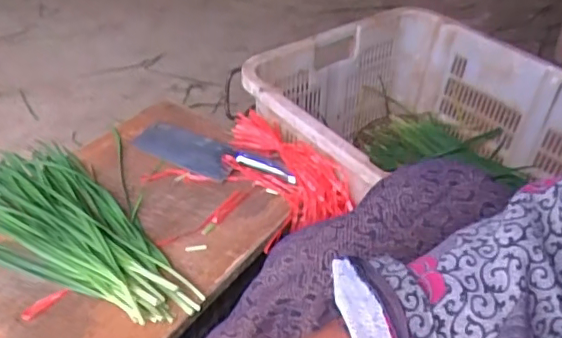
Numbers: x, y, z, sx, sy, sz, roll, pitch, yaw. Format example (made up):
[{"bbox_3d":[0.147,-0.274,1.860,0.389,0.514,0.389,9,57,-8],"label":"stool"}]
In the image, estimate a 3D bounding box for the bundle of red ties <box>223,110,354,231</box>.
[{"bbox_3d":[-0.005,0.001,0.863,0.113,0.073,0.237,-23,45,-28],"label":"bundle of red ties"}]

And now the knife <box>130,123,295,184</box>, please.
[{"bbox_3d":[-0.106,-0.024,0.876,0.271,0.015,0.077,18,41,19],"label":"knife"}]

